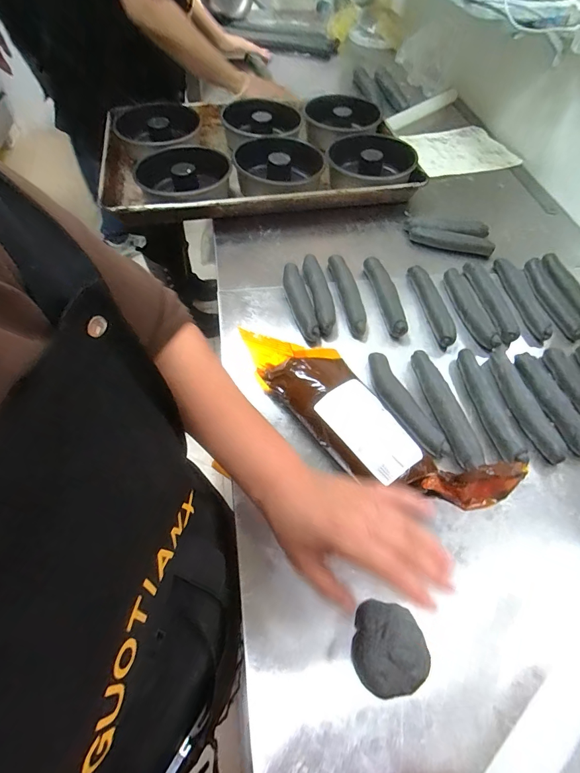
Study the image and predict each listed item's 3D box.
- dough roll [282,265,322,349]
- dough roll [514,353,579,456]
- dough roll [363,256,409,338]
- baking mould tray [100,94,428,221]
[{"bbox_3d":[0.016,-0.122,0.572,0.029,0.024,0.146,-12,58,-11],"label":"dough roll"},{"bbox_3d":[0.341,0.020,0.502,0.039,0.019,0.149,-11,58,-11],"label":"dough roll"},{"bbox_3d":[0.147,-0.143,0.592,0.026,0.026,0.155,-7,57,-8],"label":"dough roll"},{"bbox_3d":[-0.075,-0.481,0.784,0.575,0.057,0.399,-6,57,-7],"label":"baking mould tray"}]

